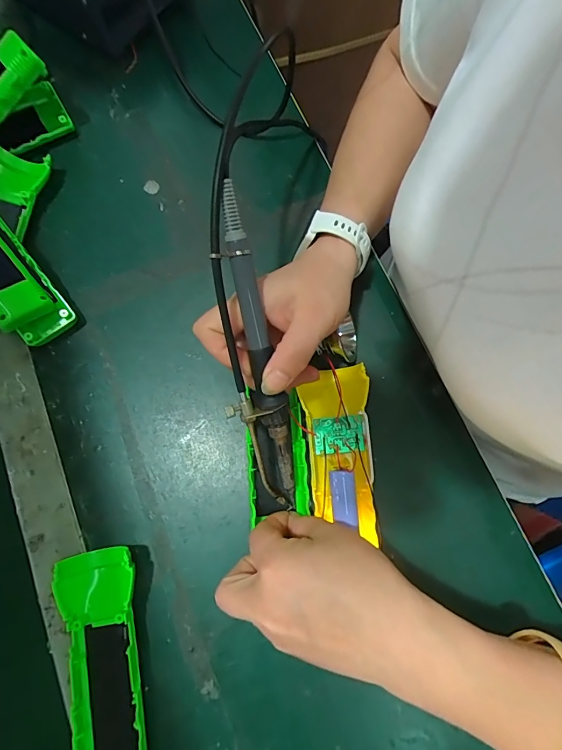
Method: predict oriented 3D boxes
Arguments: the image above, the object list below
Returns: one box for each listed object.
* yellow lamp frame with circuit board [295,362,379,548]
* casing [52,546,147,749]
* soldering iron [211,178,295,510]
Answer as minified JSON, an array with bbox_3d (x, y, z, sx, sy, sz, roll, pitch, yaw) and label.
[{"bbox_3d":[0.043,0.053,0.291,0.046,0.028,0.119,-5,76,-1],"label":"yellow lamp frame with circuit board"},{"bbox_3d":[-0.113,0.202,0.261,0.048,0.026,0.162,-10,76,-2],"label":"casing"},{"bbox_3d":[-0.019,-0.006,0.254,0.033,0.022,0.208,-11,109,-2],"label":"soldering iron"}]

